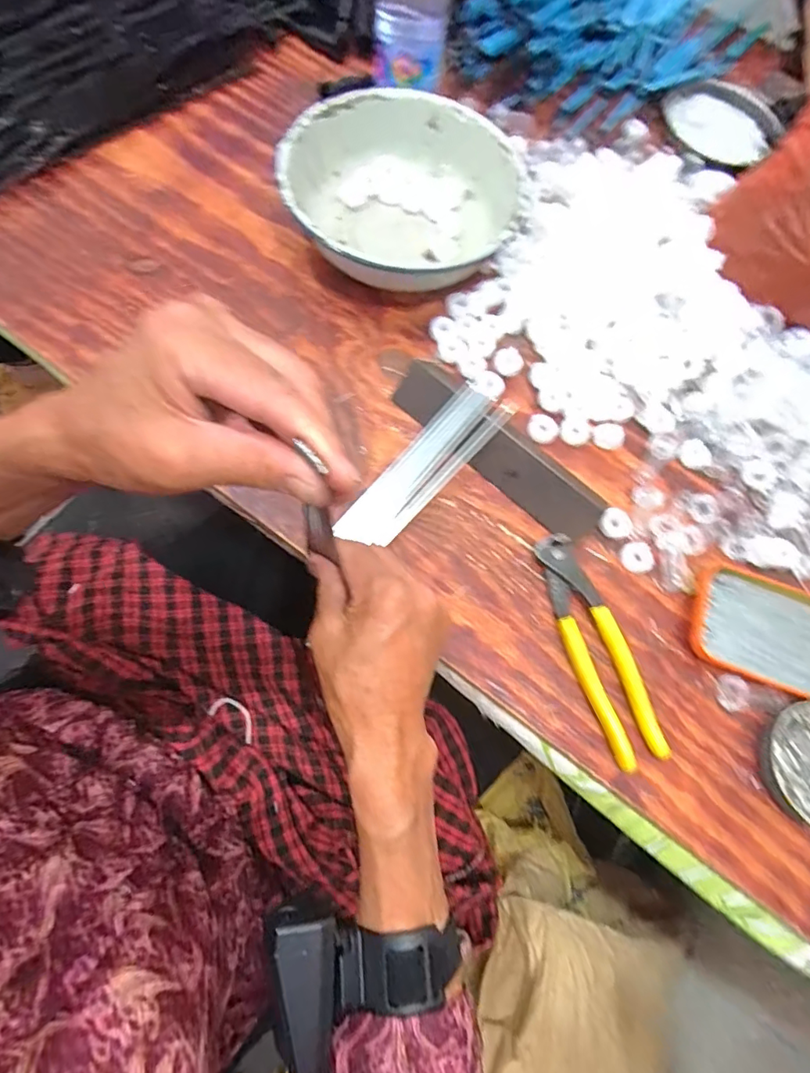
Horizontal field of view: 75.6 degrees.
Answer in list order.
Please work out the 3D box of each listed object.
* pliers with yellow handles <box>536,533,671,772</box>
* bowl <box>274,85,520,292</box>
[{"bbox_3d":[0.137,0.079,0.379,0.040,0.014,0.164,-19,74,-8],"label":"pliers with yellow handles"},{"bbox_3d":[-0.001,-0.305,0.468,0.204,0.063,0.197,1,73,-2],"label":"bowl"}]

